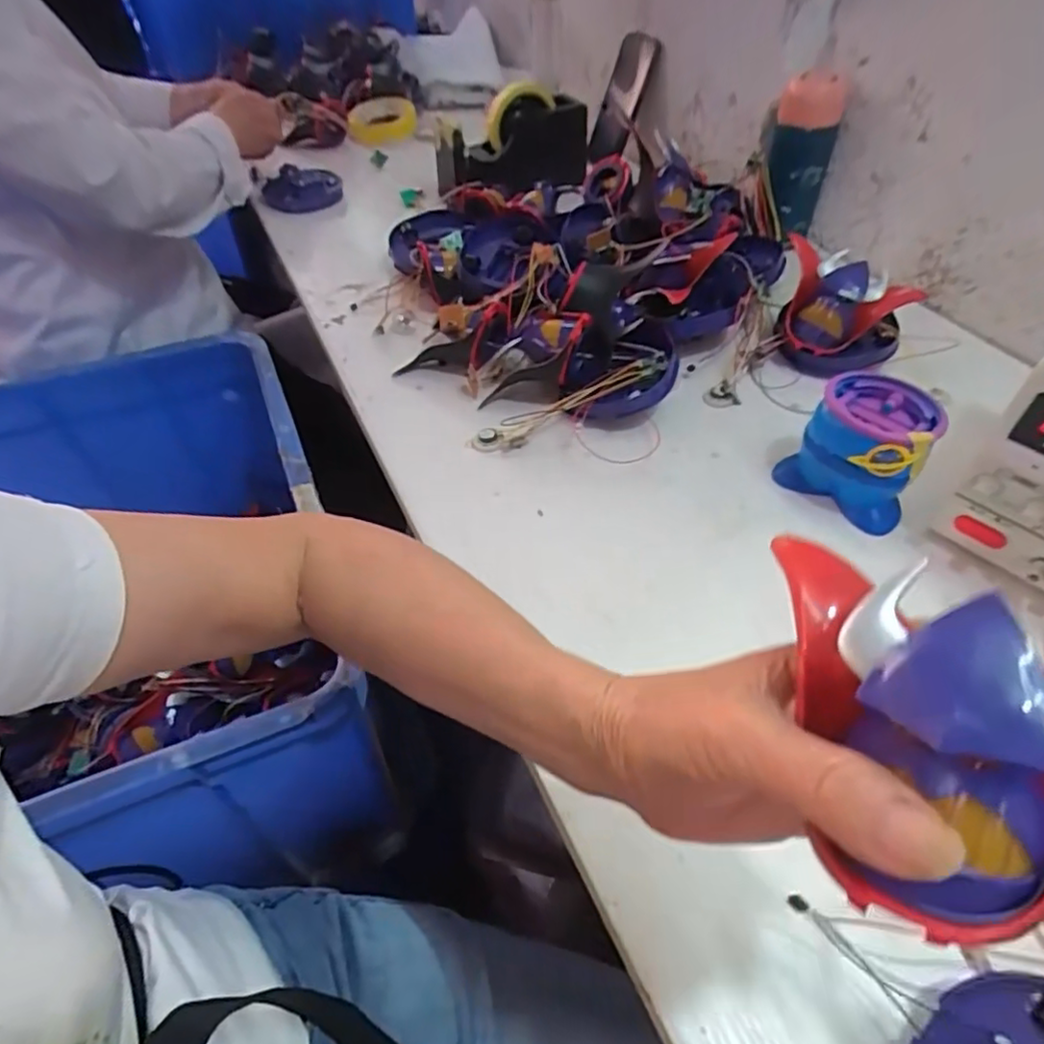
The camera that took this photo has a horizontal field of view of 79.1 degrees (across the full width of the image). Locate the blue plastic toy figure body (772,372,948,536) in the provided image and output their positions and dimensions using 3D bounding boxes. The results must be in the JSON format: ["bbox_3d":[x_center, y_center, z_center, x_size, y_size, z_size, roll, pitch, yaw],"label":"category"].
[{"bbox_3d":[0.252,-0.055,0.475,0.088,0.078,0.077,23,53,19],"label":"blue plastic toy figure body"}]

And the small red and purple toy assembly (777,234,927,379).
[{"bbox_3d":[0.291,-0.191,0.580,0.121,0.074,0.075,21,52,18],"label":"small red and purple toy assembly"}]

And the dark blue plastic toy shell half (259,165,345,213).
[{"bbox_3d":[-0.302,-0.454,0.862,0.099,0.044,0.065,-24,53,-19],"label":"dark blue plastic toy shell half"}]

